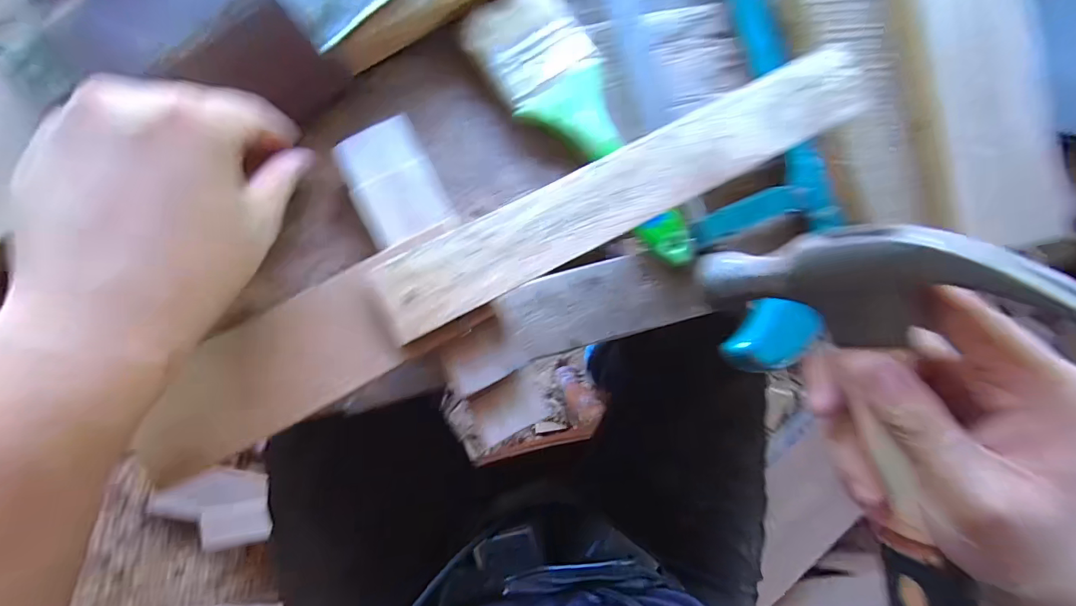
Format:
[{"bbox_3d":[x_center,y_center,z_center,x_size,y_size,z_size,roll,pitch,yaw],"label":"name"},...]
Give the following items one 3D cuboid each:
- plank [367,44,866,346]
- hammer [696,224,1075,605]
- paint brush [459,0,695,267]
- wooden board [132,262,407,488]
[{"bbox_3d":[0.049,-0.060,0.238,0.278,0.010,0.043,-27,94,-8],"label":"plank"},{"bbox_3d":[0.187,0.112,0.212,0.032,0.117,0.315,-30,102,-37],"label":"hammer"},{"bbox_3d":[0.033,-0.106,0.275,0.065,0.016,0.193,-34,95,-7],"label":"paint brush"},{"bbox_3d":[-0.133,0.035,0.222,0.129,0.013,0.054,-27,94,-8],"label":"wooden board"}]

